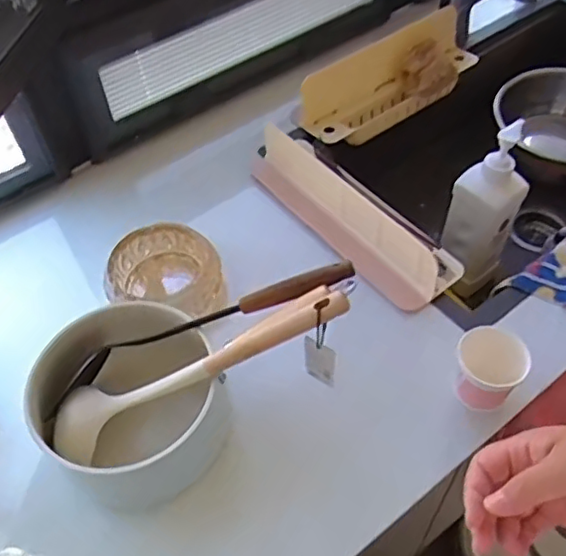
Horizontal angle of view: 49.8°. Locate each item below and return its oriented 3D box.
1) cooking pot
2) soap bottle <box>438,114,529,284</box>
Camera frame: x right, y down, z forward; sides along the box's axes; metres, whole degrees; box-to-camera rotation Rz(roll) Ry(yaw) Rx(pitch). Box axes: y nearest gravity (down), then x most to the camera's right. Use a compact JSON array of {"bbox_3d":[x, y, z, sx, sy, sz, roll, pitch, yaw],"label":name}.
[{"bbox_3d":[-0.158,0.136,0.653,0.179,0.125,0.178,30,59,23],"label":"cooking pot"},{"bbox_3d":[0.292,-0.104,0.881,0.074,0.244,0.085,-30,57,-19],"label":"soap bottle"}]

